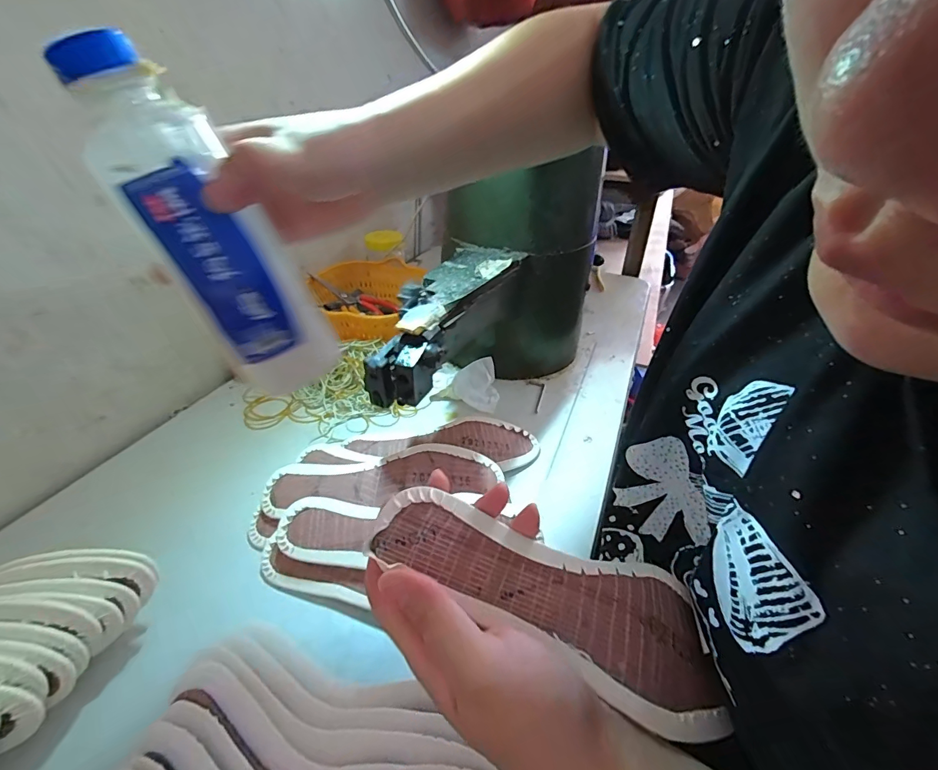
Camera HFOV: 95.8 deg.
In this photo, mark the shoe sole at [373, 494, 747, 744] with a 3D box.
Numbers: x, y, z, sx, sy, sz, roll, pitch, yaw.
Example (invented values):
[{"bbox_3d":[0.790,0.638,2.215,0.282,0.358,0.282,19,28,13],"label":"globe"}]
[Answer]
[{"bbox_3d":[0.048,0.110,0.221,0.201,0.023,0.067,27,40,0],"label":"shoe sole"}]

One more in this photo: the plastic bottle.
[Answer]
[{"bbox_3d":[-0.122,-0.074,0.214,0.043,0.165,0.051,-10,34,20],"label":"plastic bottle"}]

